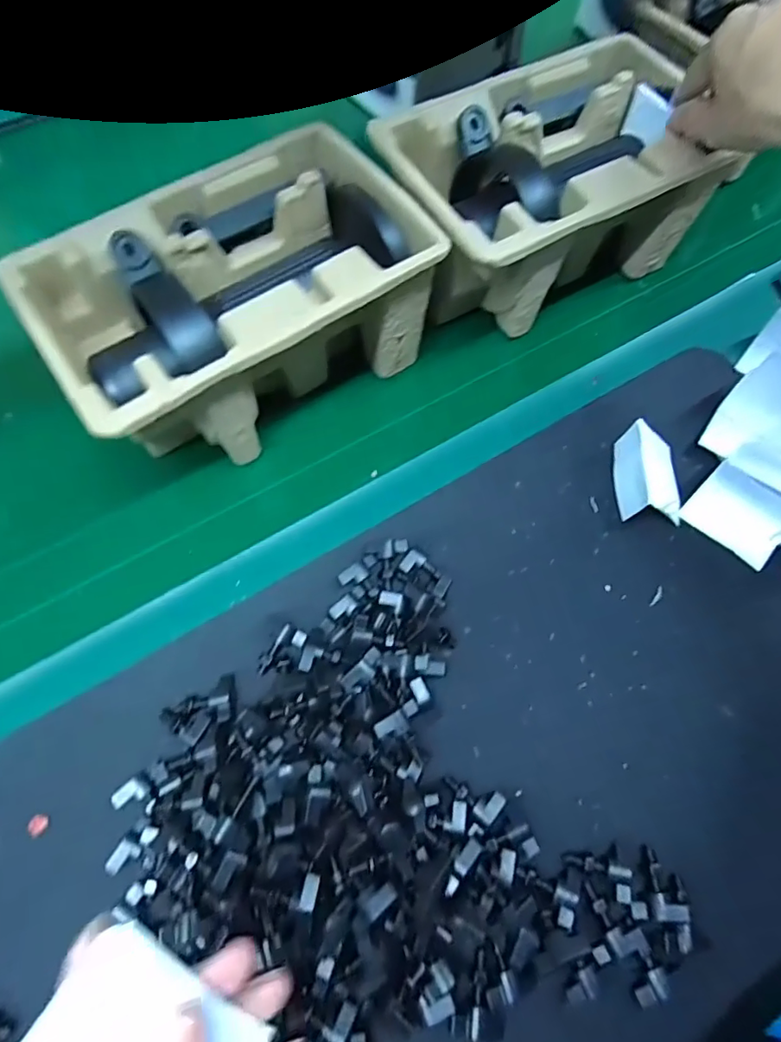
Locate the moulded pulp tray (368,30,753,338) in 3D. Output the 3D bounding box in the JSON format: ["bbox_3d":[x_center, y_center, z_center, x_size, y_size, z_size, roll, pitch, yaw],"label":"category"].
[{"bbox_3d":[0.110,-0.235,0.397,0.217,0.104,0.146,-25,71,-11],"label":"moulded pulp tray"}]

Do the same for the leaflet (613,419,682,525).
[{"bbox_3d":[0.170,-0.031,0.349,0.036,0.029,0.056,4,68,0],"label":"leaflet"}]

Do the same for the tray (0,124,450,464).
[{"bbox_3d":[-0.094,-0.135,0.354,0.219,0.101,0.141,-35,73,-14],"label":"tray"}]

